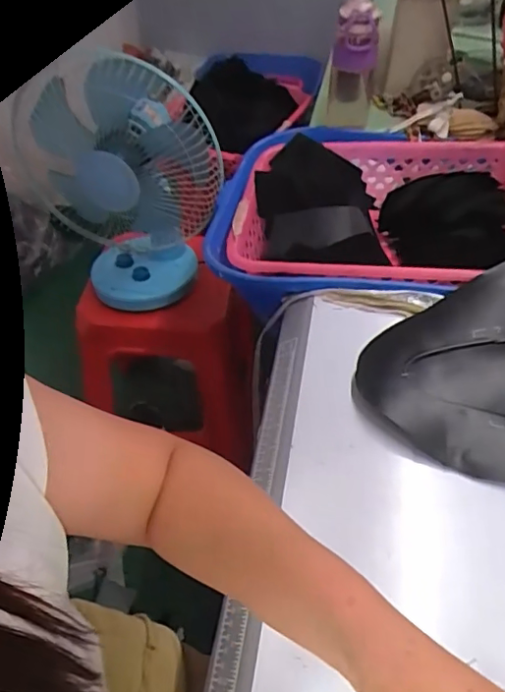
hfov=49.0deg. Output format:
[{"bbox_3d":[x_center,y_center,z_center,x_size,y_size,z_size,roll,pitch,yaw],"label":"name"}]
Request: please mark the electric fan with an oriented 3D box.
[{"bbox_3d":[-0.205,-0.254,0.925,0.269,0.417,0.200,-15,48,-13],"label":"electric fan"}]

